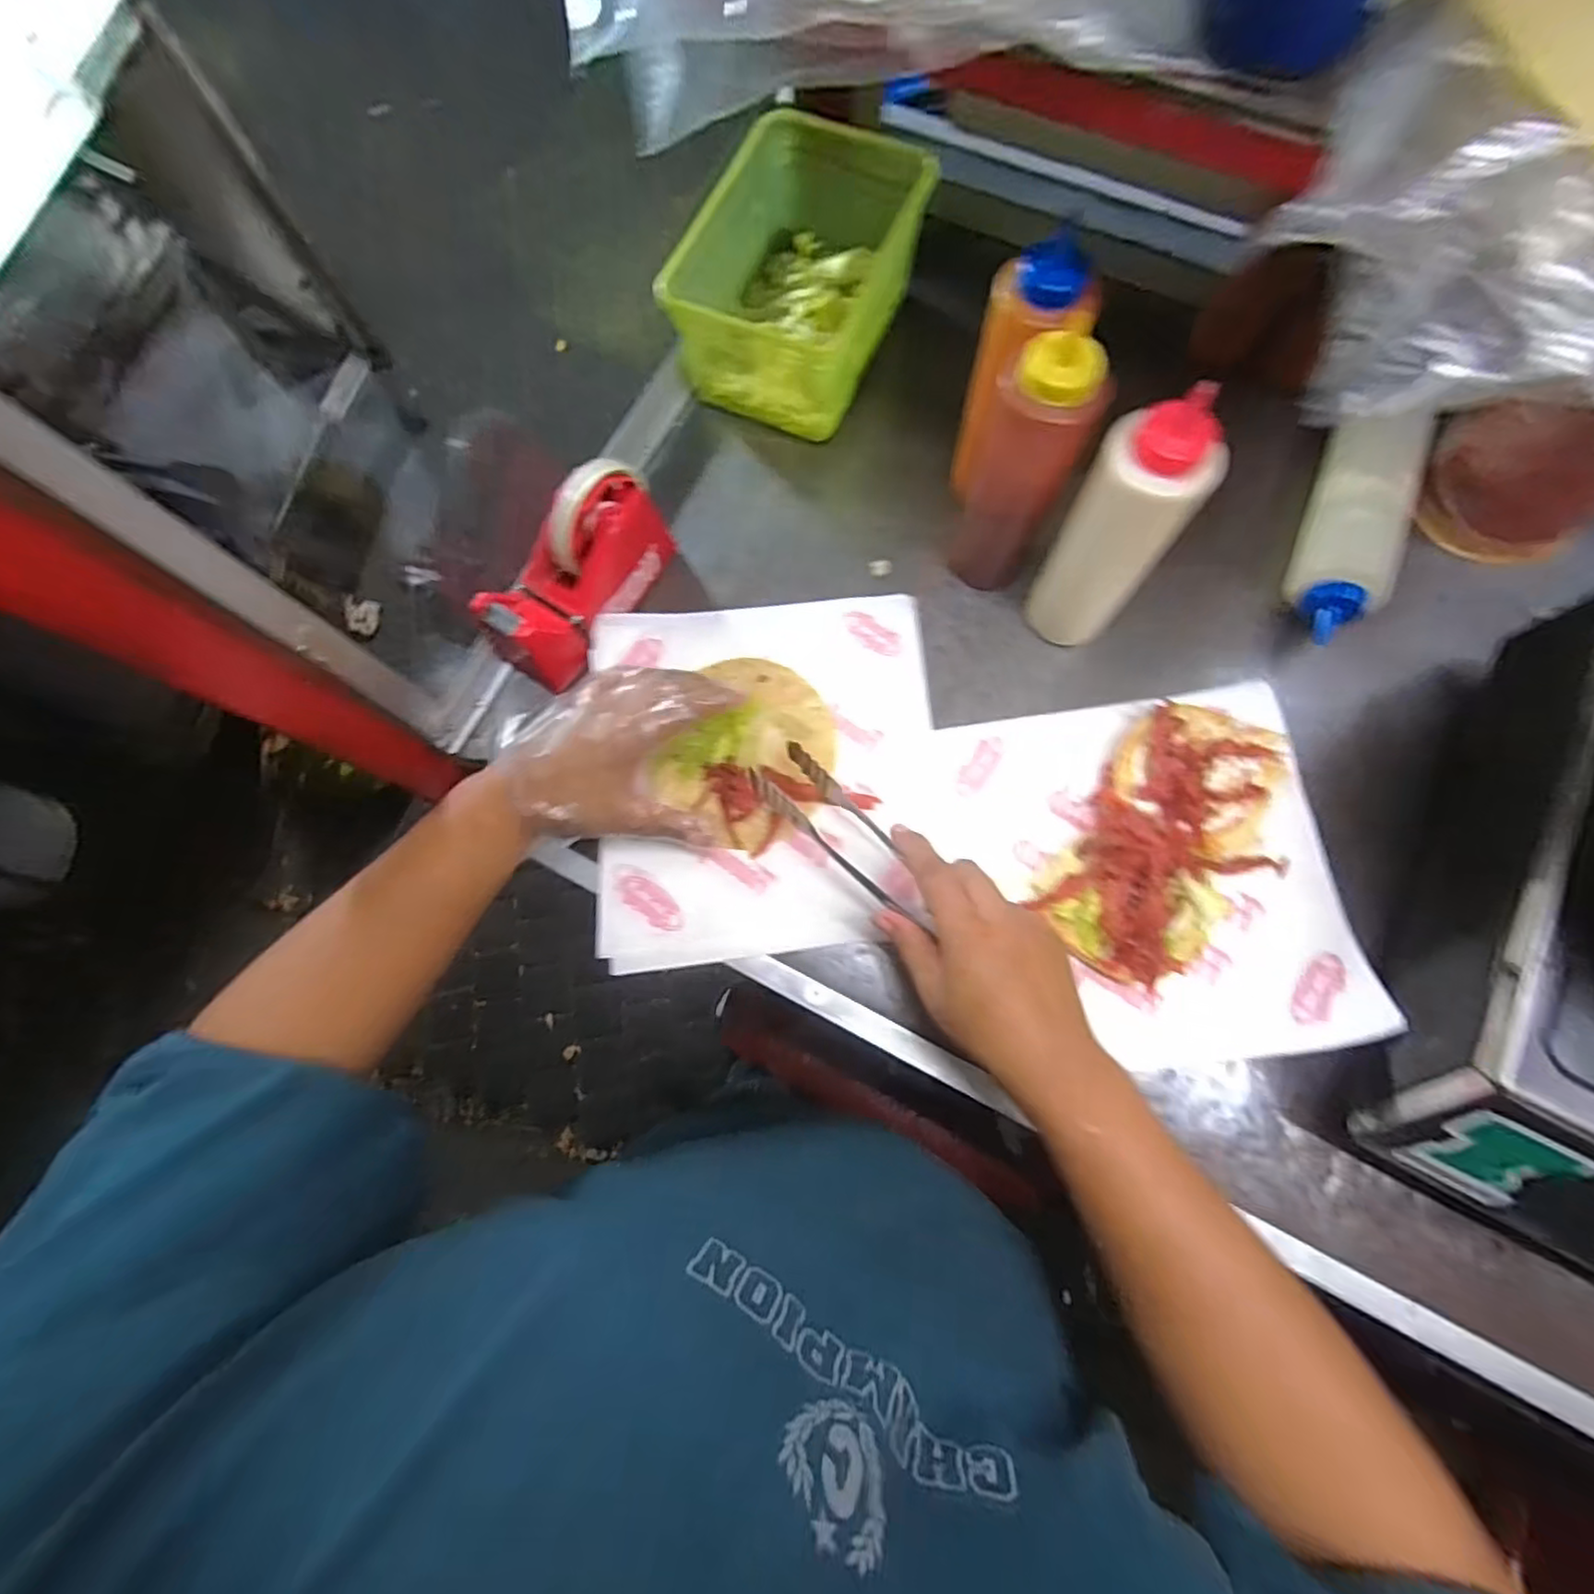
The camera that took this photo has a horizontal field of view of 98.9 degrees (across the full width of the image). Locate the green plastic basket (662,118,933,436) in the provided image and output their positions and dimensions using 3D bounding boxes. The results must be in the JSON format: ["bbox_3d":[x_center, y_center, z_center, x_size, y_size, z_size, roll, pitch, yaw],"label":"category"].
[{"bbox_3d":[0.009,-0.439,0.570,0.150,0.094,0.227,26,79,5],"label":"green plastic basket"}]

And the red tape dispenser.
[{"bbox_3d":[-0.162,-0.168,0.506,0.062,0.089,0.157,37,80,7],"label":"red tape dispenser"}]

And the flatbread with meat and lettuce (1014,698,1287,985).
[{"bbox_3d":[0.262,0.034,0.470,0.135,0.041,0.203,31,79,6],"label":"flatbread with meat and lettuce"}]

